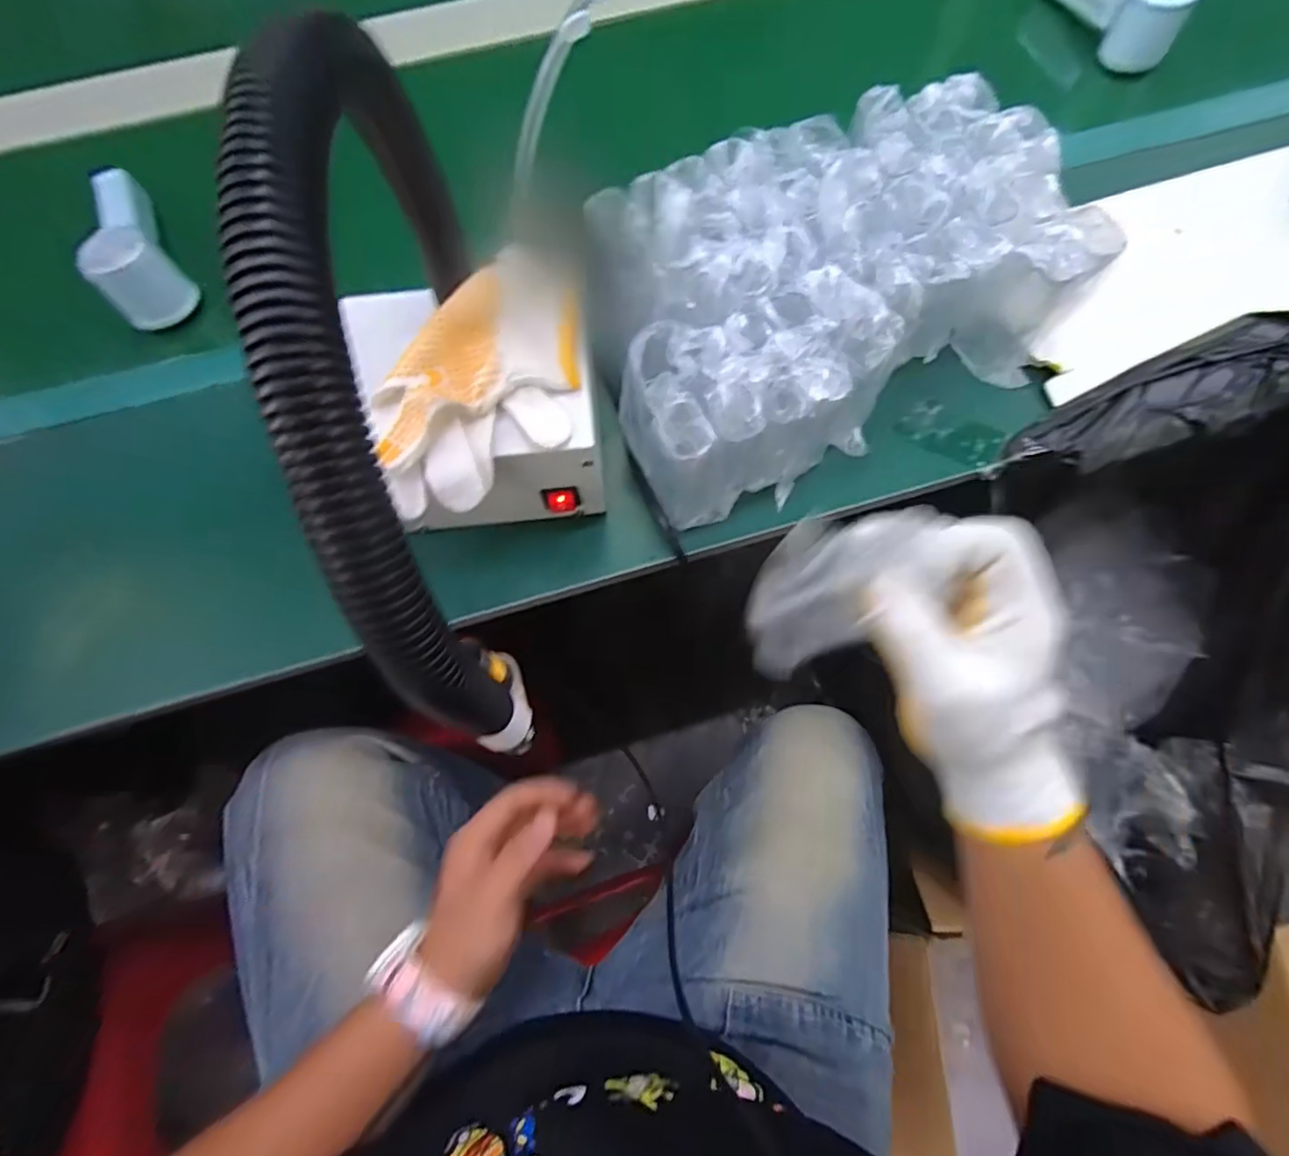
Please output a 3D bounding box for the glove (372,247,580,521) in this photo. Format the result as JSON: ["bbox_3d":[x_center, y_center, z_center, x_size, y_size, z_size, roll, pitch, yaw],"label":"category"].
[{"bbox_3d":[-0.094,-0.115,0.366,0.163,0.040,0.103,-36,75,-10],"label":"glove"}]

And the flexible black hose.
[{"bbox_3d":[-0.098,-0.082,0.259,0.028,0.197,0.284,-10,72,-2],"label":"flexible black hose"}]

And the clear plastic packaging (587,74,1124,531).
[{"bbox_3d":[0.130,-0.209,0.448,0.339,0.090,0.227,-20,73,-5],"label":"clear plastic packaging"}]

